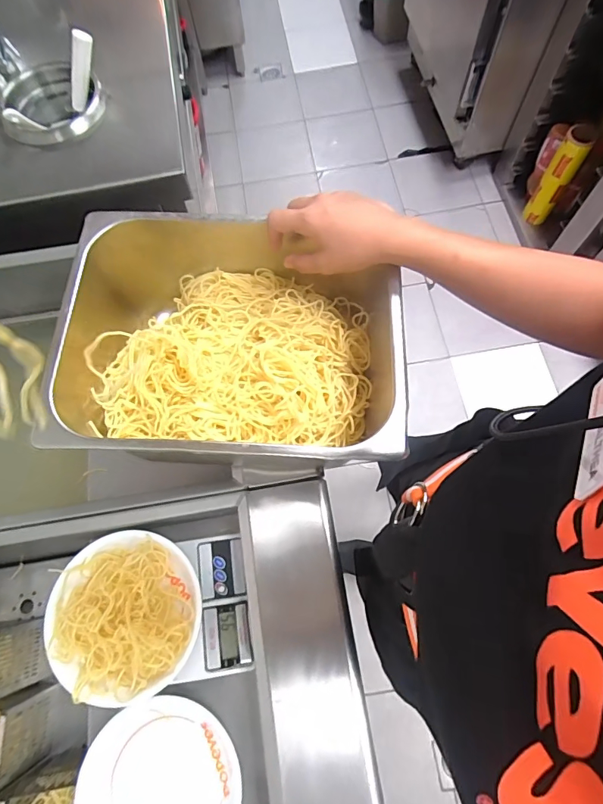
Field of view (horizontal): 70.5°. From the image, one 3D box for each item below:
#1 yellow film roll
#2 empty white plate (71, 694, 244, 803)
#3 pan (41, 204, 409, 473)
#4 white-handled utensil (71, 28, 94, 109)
[{"bbox_3d":[0.846,-0.736,1.423,0.085,0.327,0.087,31,74,13],"label":"yellow film roll"},{"bbox_3d":[-0.156,0.425,0.467,0.175,0.017,0.168,-1,70,3],"label":"empty white plate"},{"bbox_3d":[-0.067,-0.057,0.449,0.317,0.121,0.246,1,70,3],"label":"pan"},{"bbox_3d":[-0.340,-0.509,0.656,0.024,0.108,0.026,-24,66,-45],"label":"white-handled utensil"}]

